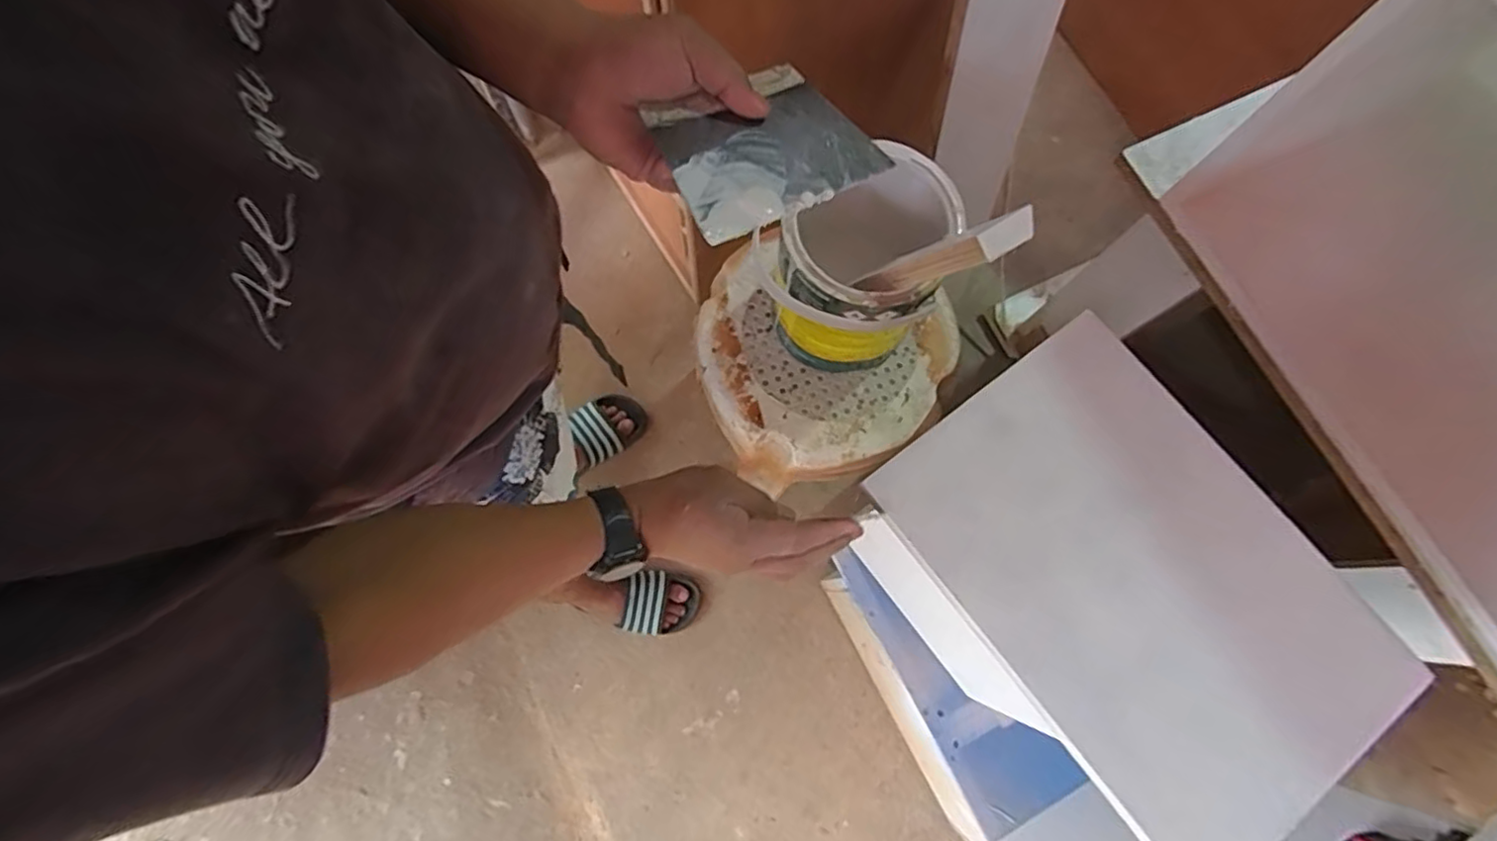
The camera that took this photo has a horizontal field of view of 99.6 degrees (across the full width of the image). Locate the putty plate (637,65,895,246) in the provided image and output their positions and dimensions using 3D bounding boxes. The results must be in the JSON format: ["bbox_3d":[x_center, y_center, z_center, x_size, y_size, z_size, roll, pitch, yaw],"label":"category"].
[{"bbox_3d":[0.008,-0.159,0.366,0.133,0.006,0.091,-33,80,-26],"label":"putty plate"}]

